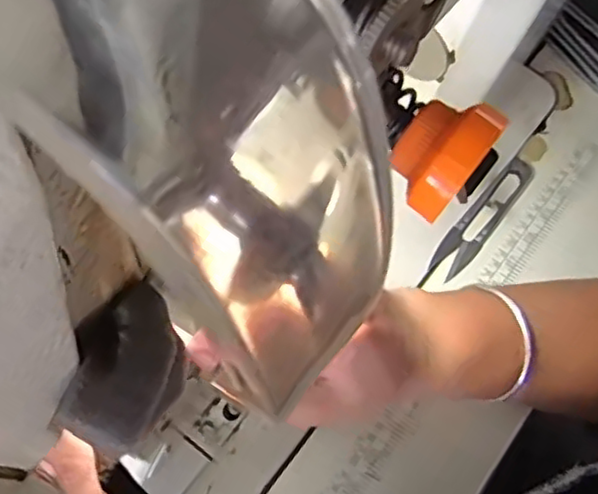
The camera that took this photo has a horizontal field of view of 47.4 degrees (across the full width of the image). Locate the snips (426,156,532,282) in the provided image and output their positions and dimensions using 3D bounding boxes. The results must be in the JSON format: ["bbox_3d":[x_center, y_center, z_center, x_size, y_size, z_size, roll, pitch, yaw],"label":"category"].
[{"bbox_3d":[0.140,-0.024,0.518,0.026,0.009,0.117,35,70,17],"label":"snips"}]

